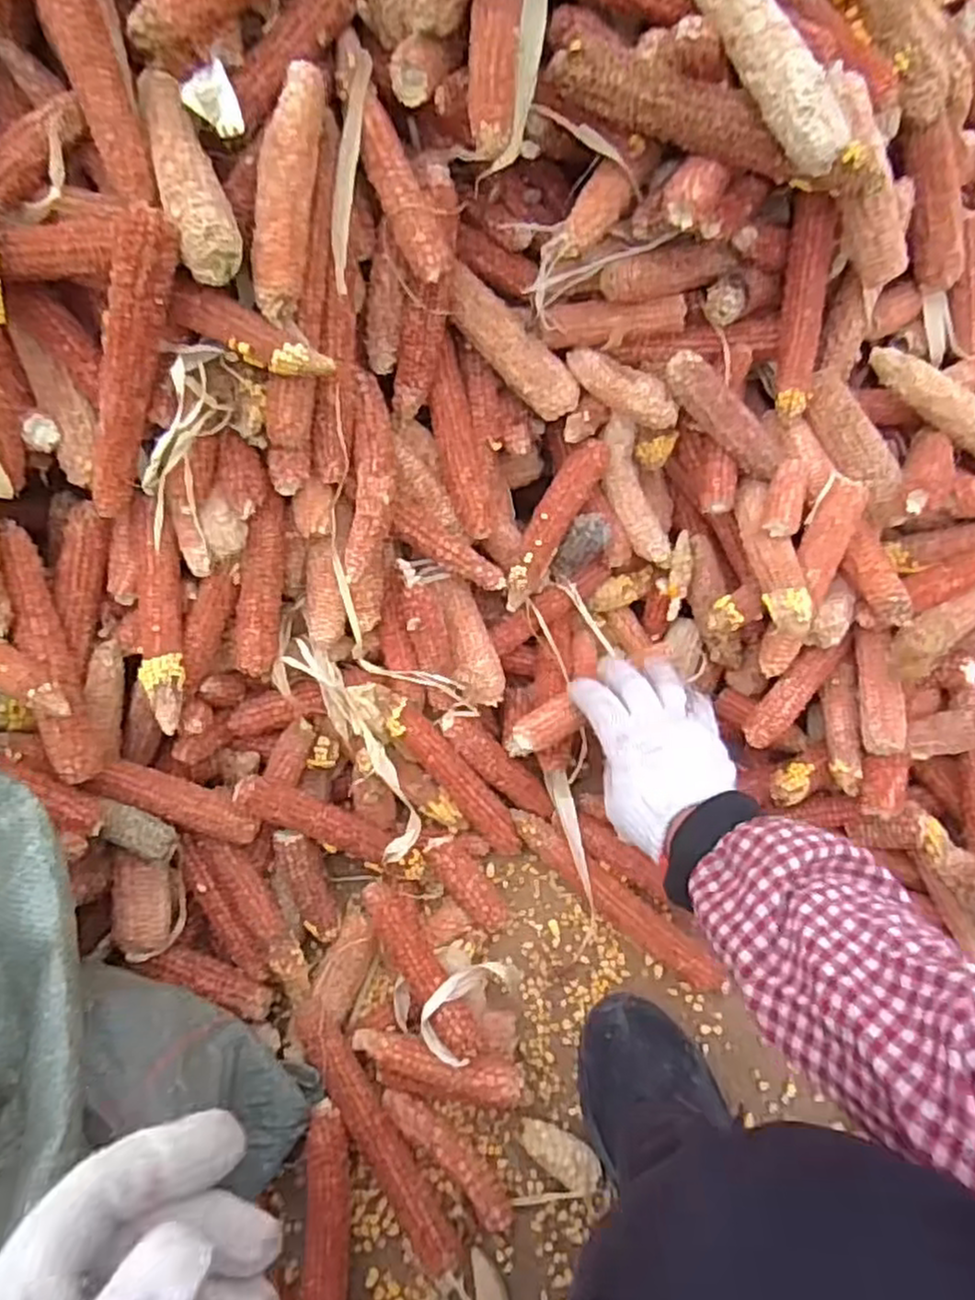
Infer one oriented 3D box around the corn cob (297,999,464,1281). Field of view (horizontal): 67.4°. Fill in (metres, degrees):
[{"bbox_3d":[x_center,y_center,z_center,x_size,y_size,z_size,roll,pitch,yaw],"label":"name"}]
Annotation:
[{"bbox_3d":[-0.080,0.343,0.517,0.035,0.027,0.201,-29,88,-12],"label":"corn cob"}]

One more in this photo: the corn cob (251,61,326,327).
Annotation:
[{"bbox_3d":[-0.119,-0.268,0.433,0.032,0.027,0.145,8,90,1],"label":"corn cob"}]

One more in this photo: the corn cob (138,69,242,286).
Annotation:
[{"bbox_3d":[-0.174,-0.274,0.422,0.033,0.025,0.138,-20,72,-9],"label":"corn cob"}]

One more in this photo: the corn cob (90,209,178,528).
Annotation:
[{"bbox_3d":[-0.215,-0.164,0.438,0.026,0.186,0.026,34,33,10],"label":"corn cob"}]

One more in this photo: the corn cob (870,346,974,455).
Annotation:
[{"bbox_3d":[0.366,-0.178,0.559,0.176,0.023,0.028,25,70,-15],"label":"corn cob"}]

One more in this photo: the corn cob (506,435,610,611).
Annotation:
[{"bbox_3d":[0.050,-0.098,0.561,0.028,0.021,0.143,28,86,8],"label":"corn cob"}]

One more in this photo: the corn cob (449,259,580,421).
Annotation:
[{"bbox_3d":[0.017,-0.224,0.541,0.125,0.026,0.034,44,73,-14],"label":"corn cob"}]

